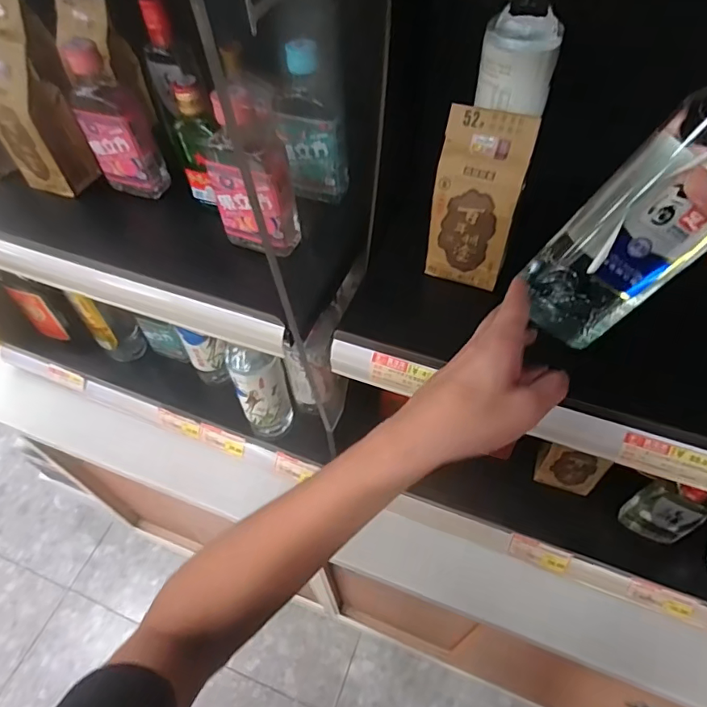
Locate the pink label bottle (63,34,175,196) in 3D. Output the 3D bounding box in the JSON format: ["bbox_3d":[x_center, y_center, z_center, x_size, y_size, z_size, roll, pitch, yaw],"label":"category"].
[{"bbox_3d":[-0.240,-0.232,0.511,0.058,0.144,0.044,20,58,17],"label":"pink label bottle"}]

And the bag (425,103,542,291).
[{"bbox_3d":[0.104,-0.127,0.425,0.067,0.138,0.047,13,56,12],"label":"bag"}]

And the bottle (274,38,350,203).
[{"bbox_3d":[-0.042,-0.229,0.506,0.061,0.159,0.061,-6,45,6],"label":"bottle"}]

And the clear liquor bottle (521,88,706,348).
[{"bbox_3d":[0.201,-0.099,0.322,0.061,0.228,0.073,6,45,-37],"label":"clear liquor bottle"}]

